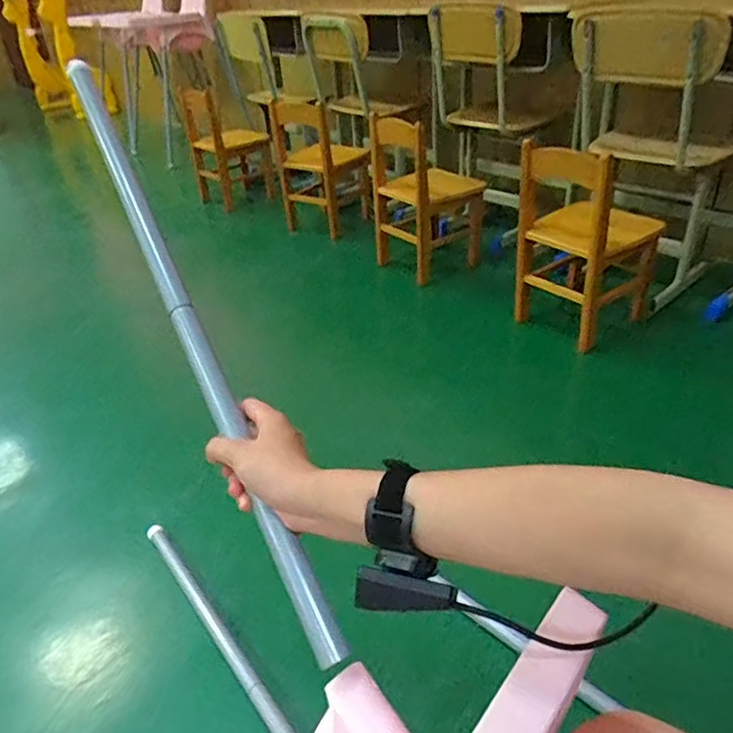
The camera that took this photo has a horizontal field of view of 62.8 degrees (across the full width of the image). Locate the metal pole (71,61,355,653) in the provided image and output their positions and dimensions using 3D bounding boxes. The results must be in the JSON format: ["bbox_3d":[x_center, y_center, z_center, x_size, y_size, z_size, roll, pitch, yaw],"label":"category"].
[{"bbox_3d":[-0.184,-0.068,0.582,0.027,0.022,0.709,-21,65,-19],"label":"metal pole"}]

